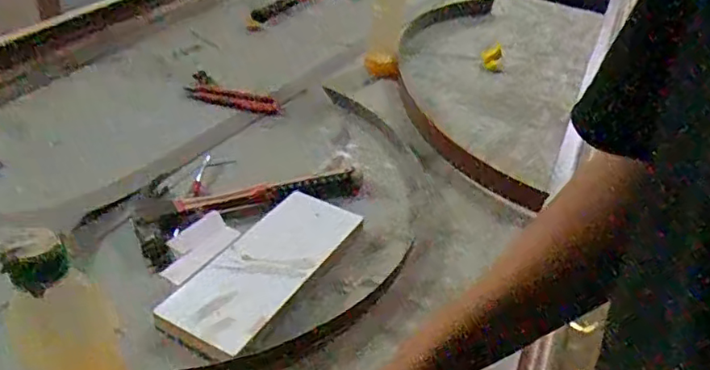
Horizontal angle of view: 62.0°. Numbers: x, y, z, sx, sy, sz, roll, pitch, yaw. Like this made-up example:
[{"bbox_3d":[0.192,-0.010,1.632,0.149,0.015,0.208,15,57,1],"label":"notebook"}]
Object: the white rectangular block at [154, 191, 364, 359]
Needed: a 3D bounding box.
[{"bbox_3d":[-0.087,0.080,0.599,0.101,0.014,0.235,22,38,18],"label":"white rectangular block"}]

